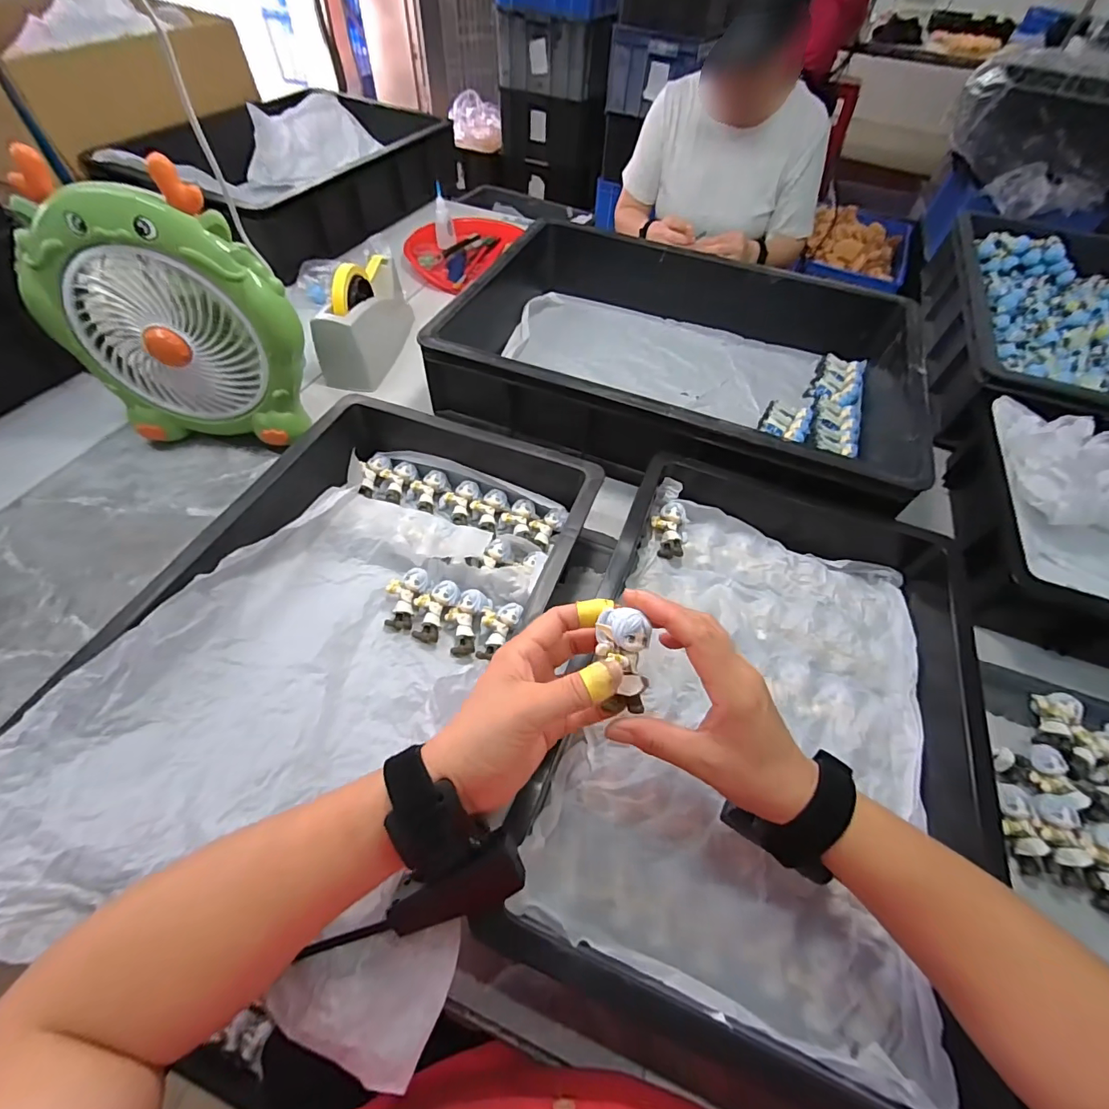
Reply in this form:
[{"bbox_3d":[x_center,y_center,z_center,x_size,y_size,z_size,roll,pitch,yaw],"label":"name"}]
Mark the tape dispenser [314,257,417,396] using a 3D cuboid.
[{"bbox_3d":[-0.275,-0.361,0.710,0.067,0.130,0.197,15,56,7],"label":"tape dispenser"}]

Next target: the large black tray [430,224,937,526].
[{"bbox_3d":[0.166,-0.266,0.666,0.586,0.124,0.399,19,56,10],"label":"large black tray"}]

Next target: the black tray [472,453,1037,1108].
[{"bbox_3d":[0.173,0.115,0.403,0.301,0.068,0.462,20,56,10],"label":"black tray"}]

